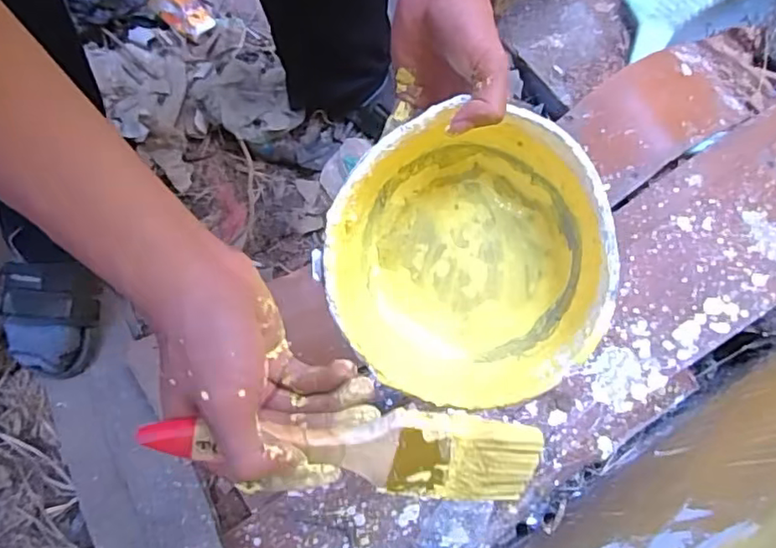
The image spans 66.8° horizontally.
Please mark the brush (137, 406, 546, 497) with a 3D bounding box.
[{"bbox_3d":[-0.017,0.080,0.274,0.181,0.009,0.045,11,110,-10],"label":"brush"}]

